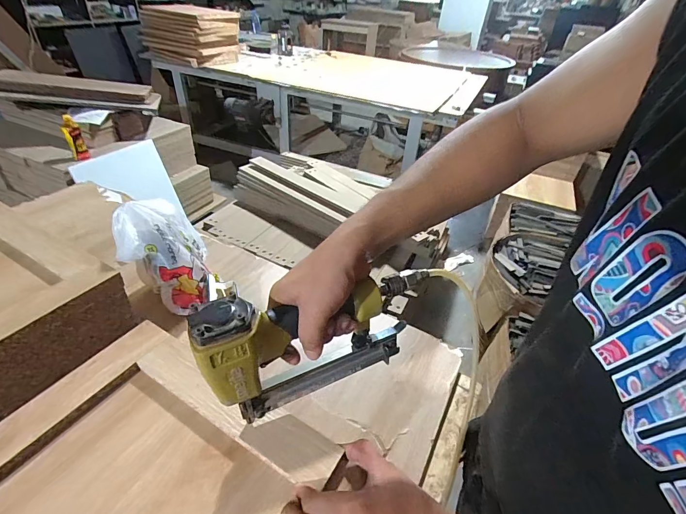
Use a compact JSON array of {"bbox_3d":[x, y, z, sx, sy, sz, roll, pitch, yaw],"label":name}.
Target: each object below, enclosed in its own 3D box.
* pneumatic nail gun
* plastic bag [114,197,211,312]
[{"bbox_3d":[-0.032,0.093,0.405,0.236,0.148,0.053,-14,42,-22],"label":"pneumatic nail gun"},{"bbox_3d":[-0.342,-0.008,0.699,0.152,0.195,0.151,-16,43,-24],"label":"plastic bag"}]

